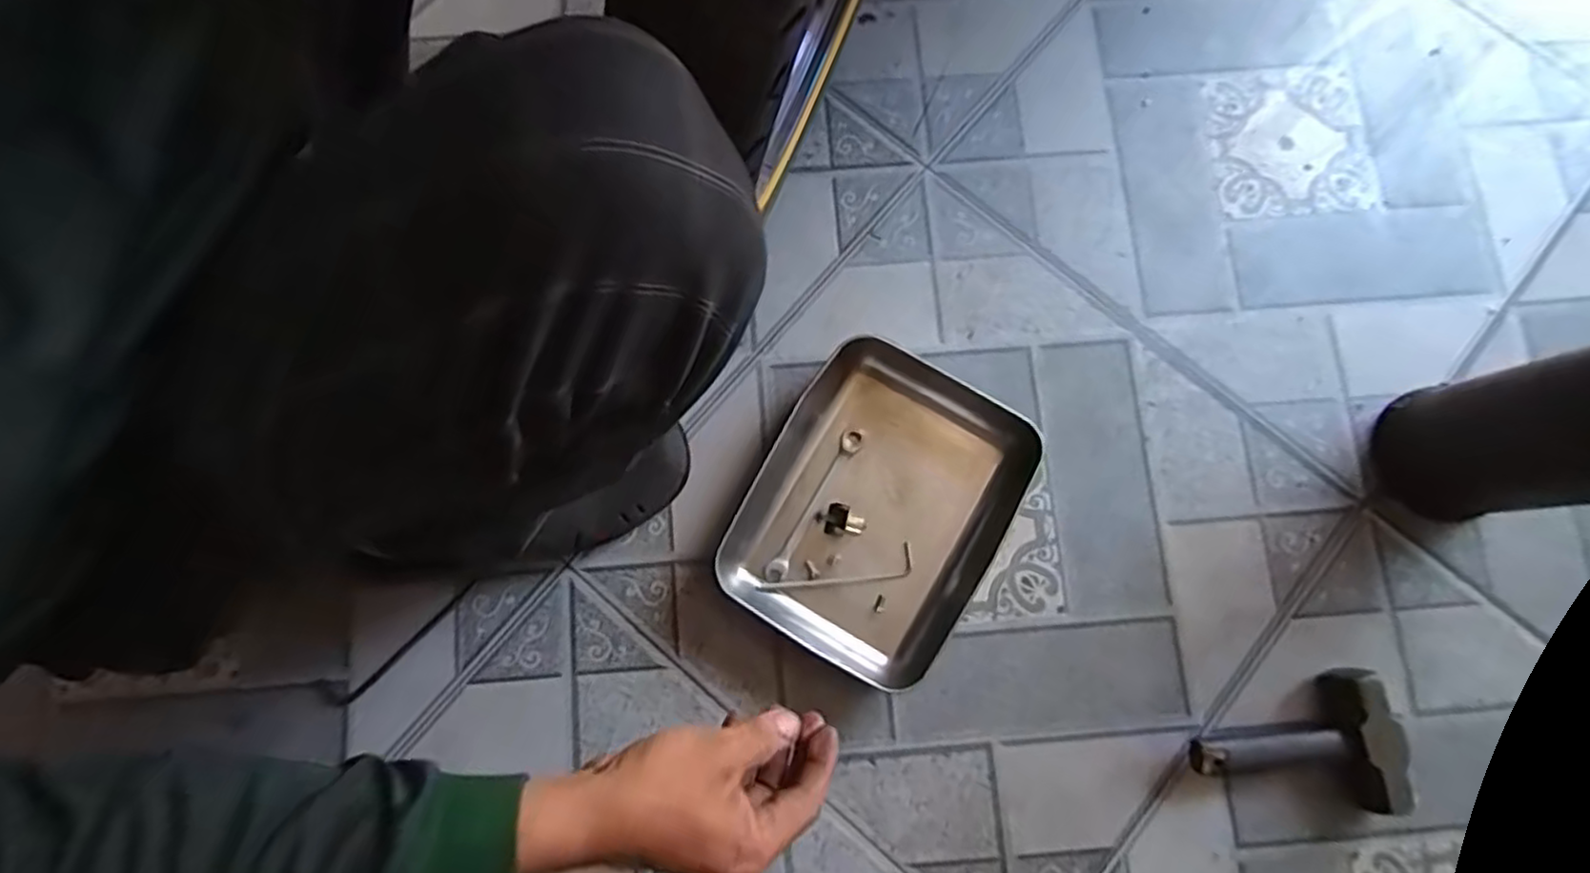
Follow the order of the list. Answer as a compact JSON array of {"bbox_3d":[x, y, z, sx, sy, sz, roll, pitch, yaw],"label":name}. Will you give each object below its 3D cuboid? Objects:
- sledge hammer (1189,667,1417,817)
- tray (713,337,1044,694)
[{"bbox_3d":[0.415,0.258,0.592,0.187,0.040,0.110,-8,80,-2],"label":"sledge hammer"},{"bbox_3d":[0.072,0.064,0.617,0.210,0.045,0.251,30,81,5],"label":"tray"}]

